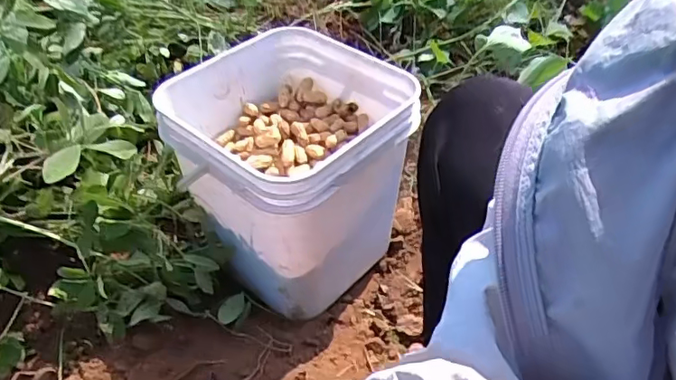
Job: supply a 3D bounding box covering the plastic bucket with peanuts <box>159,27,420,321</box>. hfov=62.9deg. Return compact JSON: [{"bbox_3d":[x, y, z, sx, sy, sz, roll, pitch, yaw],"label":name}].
[{"bbox_3d":[-0.054,-0.032,0.727,0.256,0.262,0.255,30,54,24],"label":"plastic bucket with peanuts"}]

